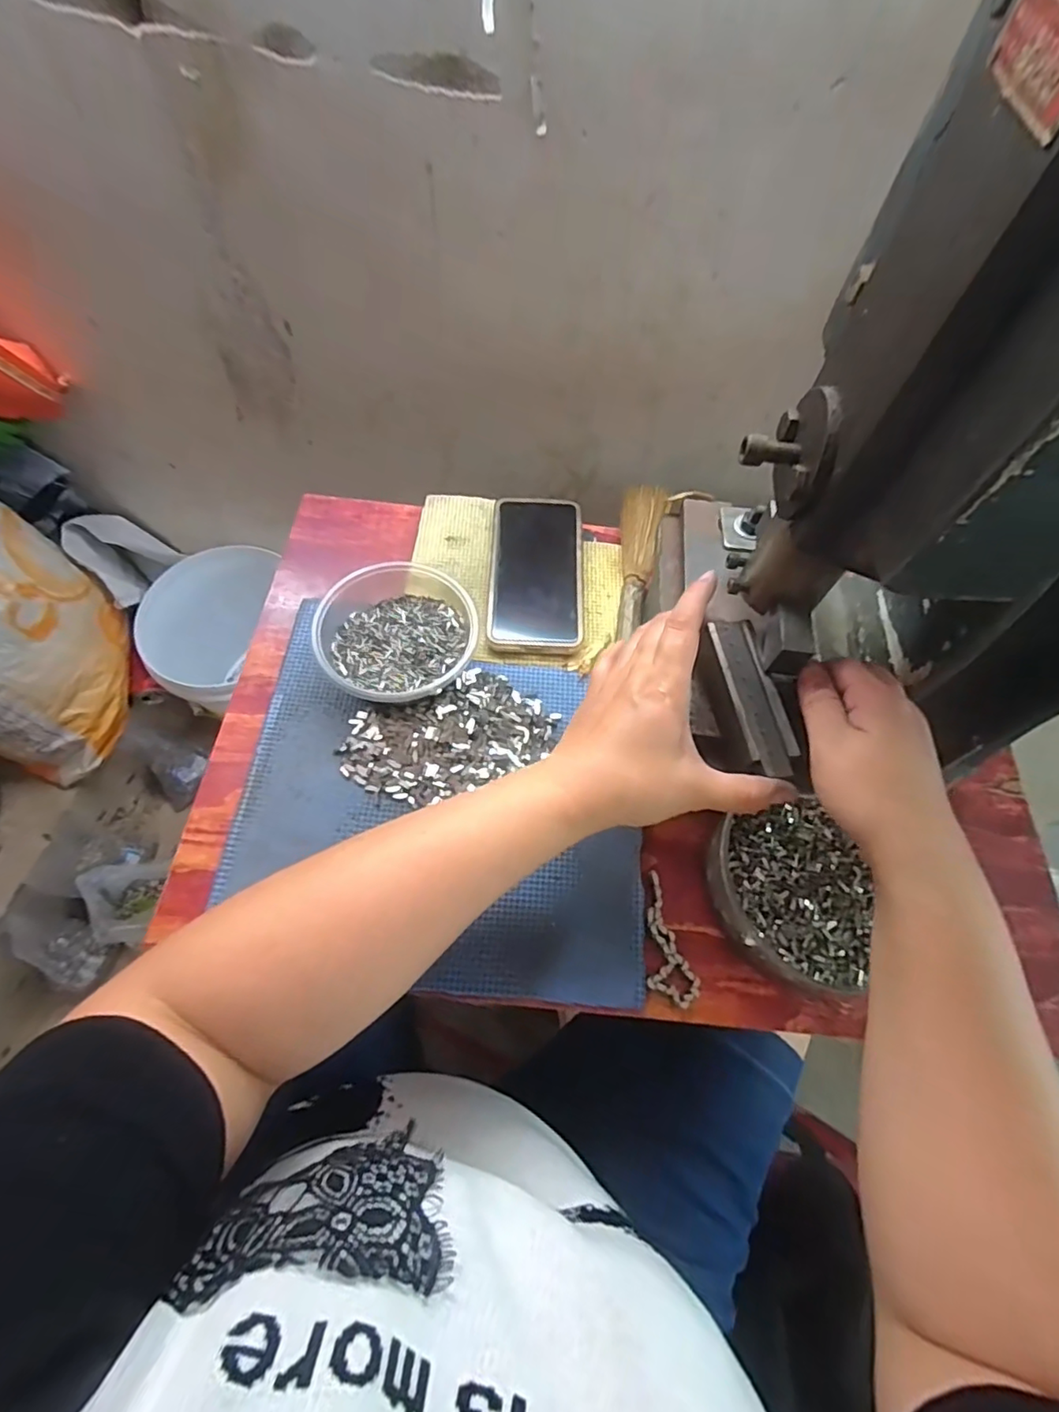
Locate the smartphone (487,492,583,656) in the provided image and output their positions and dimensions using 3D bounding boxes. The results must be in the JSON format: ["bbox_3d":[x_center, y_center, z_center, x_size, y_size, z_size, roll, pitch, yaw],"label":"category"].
[{"bbox_3d":[0.006,-0.113,0.484,0.075,0.010,0.150,3,63,-2],"label":"smartphone"}]

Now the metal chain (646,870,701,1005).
[{"bbox_3d":[0.090,0.148,0.372,0.031,0.006,0.077,3,63,-2],"label":"metal chain"}]

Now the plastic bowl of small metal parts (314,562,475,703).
[{"bbox_3d":[-0.098,-0.054,0.426,0.108,0.037,0.114,1,63,-3],"label":"plastic bowl of small metal parts"}]

